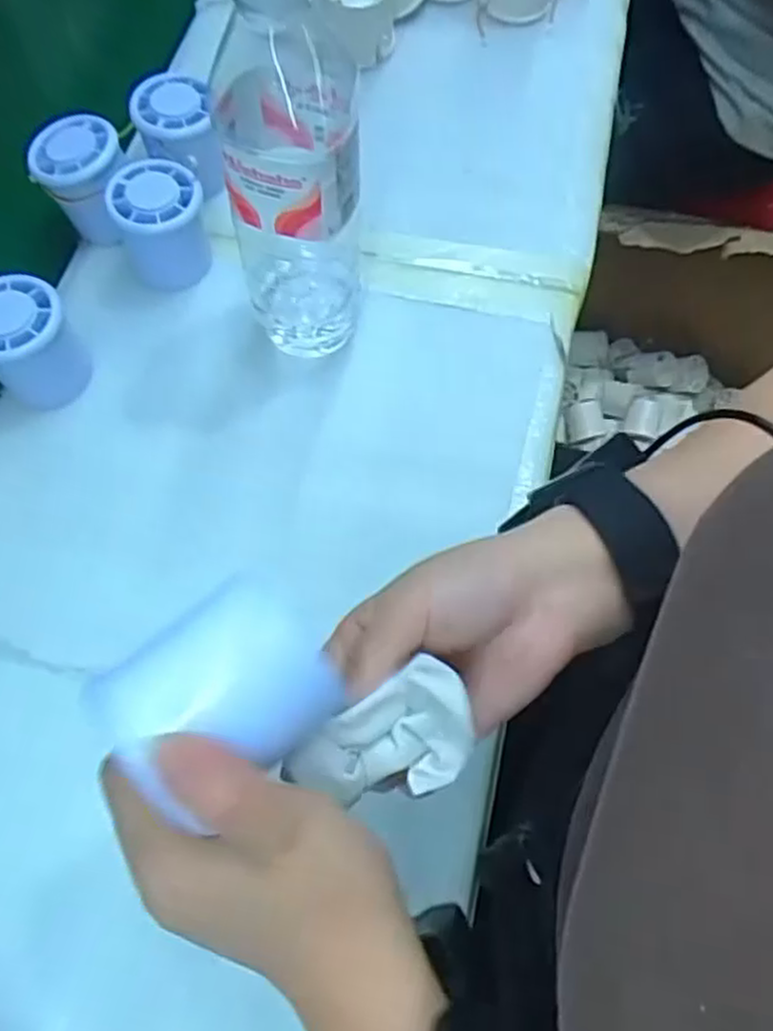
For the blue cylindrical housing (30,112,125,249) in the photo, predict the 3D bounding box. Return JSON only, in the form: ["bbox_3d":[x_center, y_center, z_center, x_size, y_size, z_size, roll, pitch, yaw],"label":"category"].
[{"bbox_3d":[-0.191,-0.211,0.479,0.053,0.055,0.049,1,67,-3],"label":"blue cylindrical housing"}]

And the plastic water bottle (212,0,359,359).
[{"bbox_3d":[-0.045,-0.169,0.378,0.065,0.228,0.072,-5,67,-5],"label":"plastic water bottle"}]

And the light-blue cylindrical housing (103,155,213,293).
[{"bbox_3d":[-0.138,-0.178,0.469,0.054,0.057,0.063,-11,68,-8],"label":"light-blue cylindrical housing"}]

